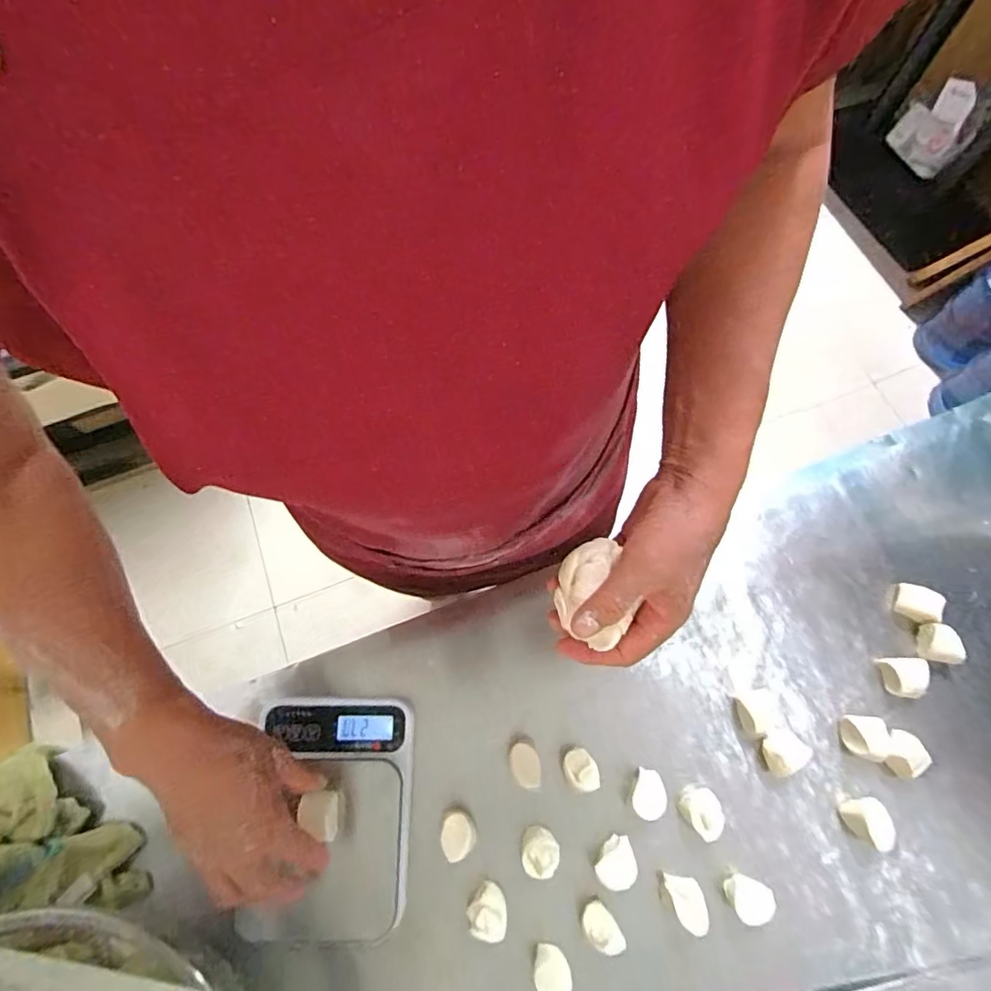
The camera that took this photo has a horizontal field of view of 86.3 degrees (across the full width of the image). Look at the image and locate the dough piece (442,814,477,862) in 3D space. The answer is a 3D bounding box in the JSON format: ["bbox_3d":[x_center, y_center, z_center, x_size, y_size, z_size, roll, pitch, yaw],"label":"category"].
[{"bbox_3d":[-0.034,0.314,0.492,0.031,0.032,0.034,0,72,1],"label":"dough piece"}]

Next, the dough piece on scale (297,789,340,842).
[{"bbox_3d":[-0.152,0.278,0.458,0.027,0.020,0.038,-8,70,-1],"label":"dough piece on scale"}]

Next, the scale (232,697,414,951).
[{"bbox_3d":[-0.151,0.298,0.488,0.144,0.041,0.211,-1,72,1],"label":"scale"}]

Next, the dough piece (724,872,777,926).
[{"bbox_3d":[0.225,0.359,0.473,0.035,0.030,0.032,0,72,1],"label":"dough piece"}]

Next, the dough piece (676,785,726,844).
[{"bbox_3d":[0.194,0.296,0.496,0.033,0.028,0.037,-37,75,-10],"label":"dough piece"}]

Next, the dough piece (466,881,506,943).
[{"bbox_3d":[-0.007,0.366,0.467,0.034,0.027,0.038,6,72,3],"label":"dough piece"}]

